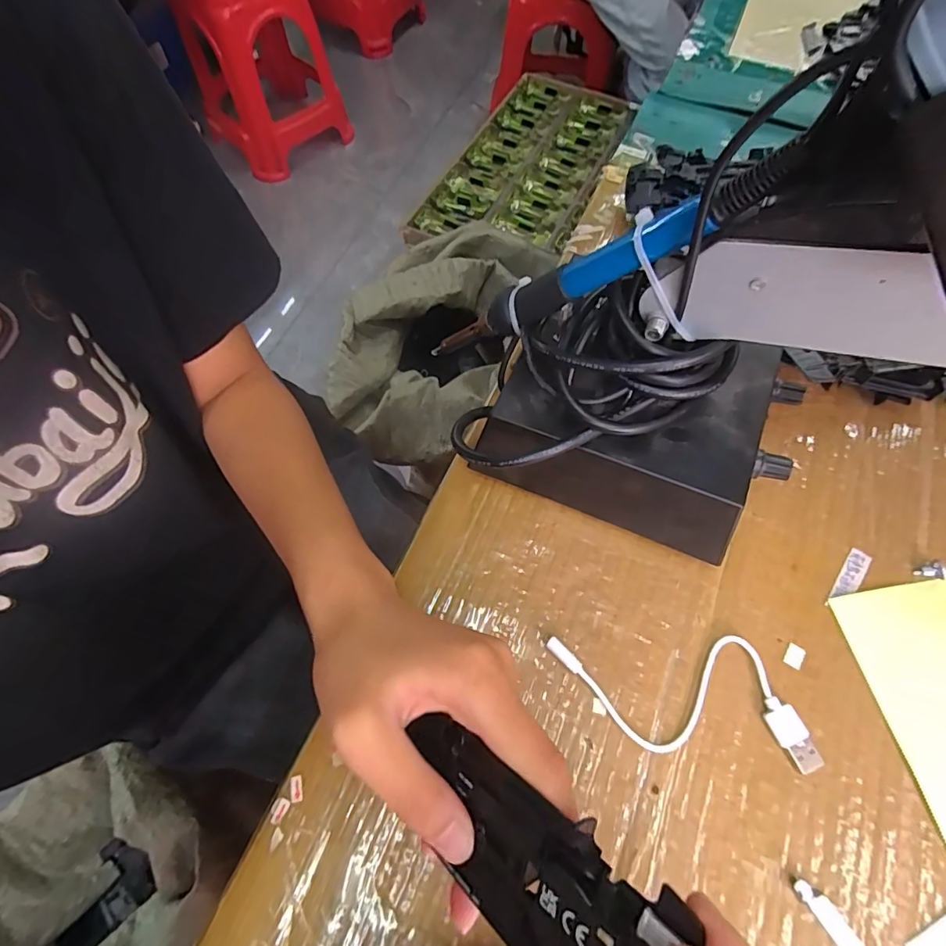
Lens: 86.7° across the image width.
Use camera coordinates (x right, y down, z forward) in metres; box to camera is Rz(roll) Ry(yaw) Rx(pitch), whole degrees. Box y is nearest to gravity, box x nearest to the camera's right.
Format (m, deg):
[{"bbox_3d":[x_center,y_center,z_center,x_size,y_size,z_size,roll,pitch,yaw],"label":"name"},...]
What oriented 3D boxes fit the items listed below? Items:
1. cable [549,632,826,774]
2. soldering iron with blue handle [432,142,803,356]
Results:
[{"bbox_3d":[0.095,0.101,0.233,0.118,0.010,0.051,7,65,3],"label":"cable"},{"bbox_3d":[0.038,-0.084,0.226,0.019,0.195,0.017,42,65,-25],"label":"soldering iron with blue handle"}]

